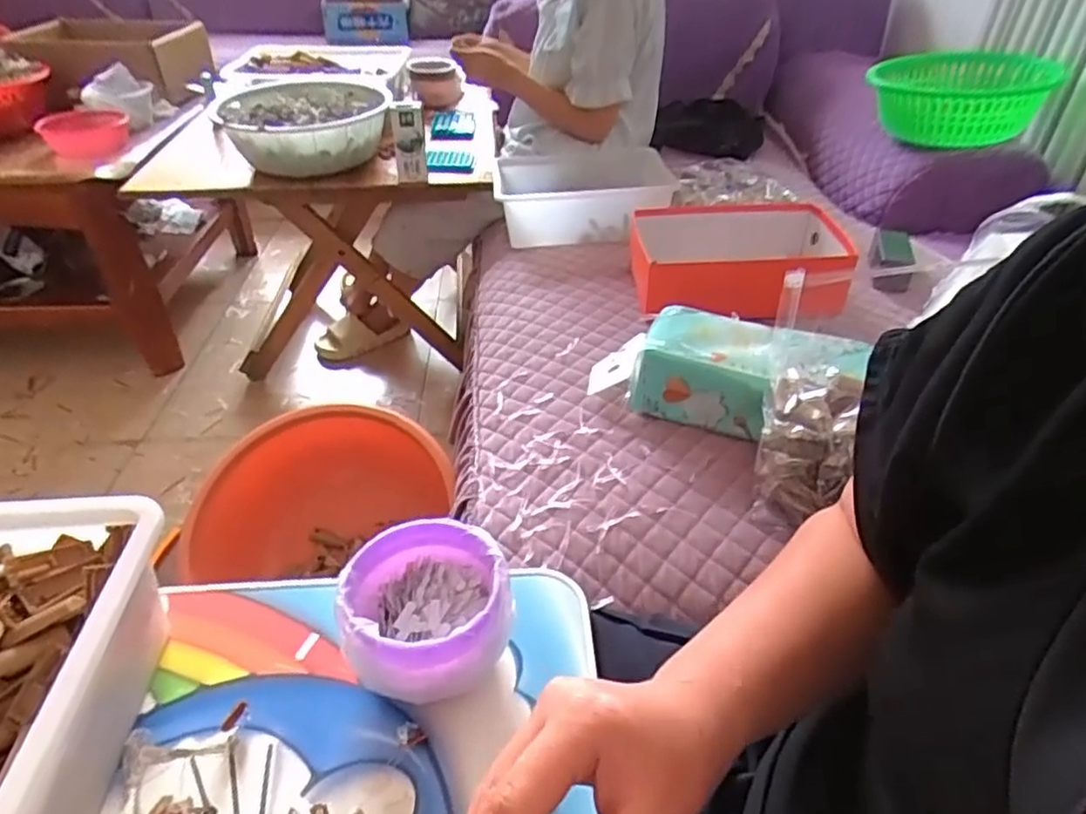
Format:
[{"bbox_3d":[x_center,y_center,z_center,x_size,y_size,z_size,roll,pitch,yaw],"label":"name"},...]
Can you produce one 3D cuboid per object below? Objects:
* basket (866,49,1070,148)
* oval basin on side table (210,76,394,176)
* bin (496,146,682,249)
[{"bbox_3d":[0.890,-0.644,1.359,0.384,0.115,0.285,-18,42,-21],"label":"basket"},{"bbox_3d":[-0.457,-0.553,1.296,0.316,0.113,0.356,-11,40,-13],"label":"oval basin on side table"},{"bbox_3d":[0.082,-0.411,1.284,0.343,0.112,0.302,1,39,1],"label":"bin"}]

